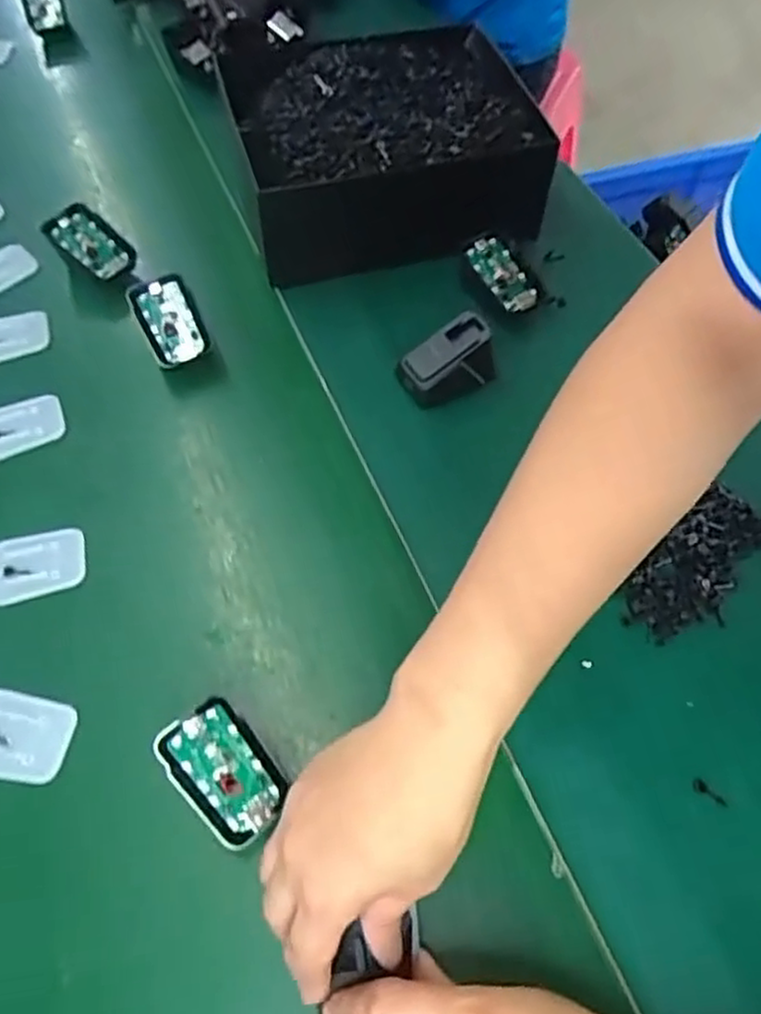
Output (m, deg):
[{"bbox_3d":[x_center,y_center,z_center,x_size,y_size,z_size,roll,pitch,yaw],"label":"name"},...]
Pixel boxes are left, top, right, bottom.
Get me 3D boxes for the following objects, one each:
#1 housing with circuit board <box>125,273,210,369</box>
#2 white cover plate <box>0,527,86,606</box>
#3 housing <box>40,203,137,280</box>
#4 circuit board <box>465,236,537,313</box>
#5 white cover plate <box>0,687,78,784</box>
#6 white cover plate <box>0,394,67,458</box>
[{"bbox_3d":[-0.155,-0.137,0.525,0.042,0.015,0.066,-25,88,-3],"label":"housing with circuit board"},{"bbox_3d":[-0.223,0.037,0.455,0.070,0.007,0.045,-13,60,-6],"label":"white cover plate"},{"bbox_3d":[-0.232,-0.211,0.575,0.069,0.008,0.041,43,73,0],"label":"housing"},{"bbox_3d":[0.094,-0.177,0.548,0.032,0.007,0.064,-31,80,-16],"label":"circuit board"},{"bbox_3d":[-0.210,0.128,0.405,0.068,0.008,0.046,9,60,6],"label":"white cover plate"},{"bbox_3d":[-0.263,-0.055,0.514,0.069,0.011,0.038,-23,62,-12],"label":"white cover plate"}]

